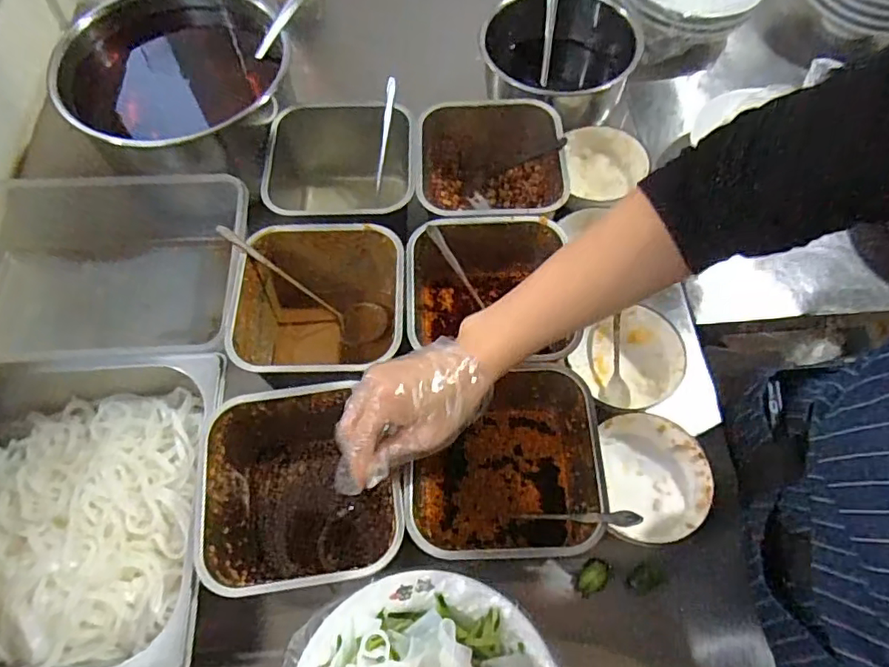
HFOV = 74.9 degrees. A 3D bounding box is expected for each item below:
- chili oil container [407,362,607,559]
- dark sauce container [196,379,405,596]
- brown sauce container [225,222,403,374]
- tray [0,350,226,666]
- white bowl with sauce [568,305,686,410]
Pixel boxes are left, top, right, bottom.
[{"bbox_3d":[0.048,0.118,0.508,0.149,0.093,0.153,-1,63,0],"label":"chili oil container"},{"bbox_3d":[-0.115,0.139,0.506,0.160,0.110,0.168,-8,63,-3],"label":"dark sauce container"},{"bbox_3d":[-0.121,-0.014,0.599,0.164,0.107,0.161,0,63,1],"label":"brown sauce container"},{"bbox_3d":[-0.359,0.162,0.506,0.338,0.104,0.262,-3,63,-1],"label":"tray"},{"bbox_3d":[0.191,0.026,0.596,0.095,0.054,0.103,0,63,1],"label":"white bowl with sauce"}]

